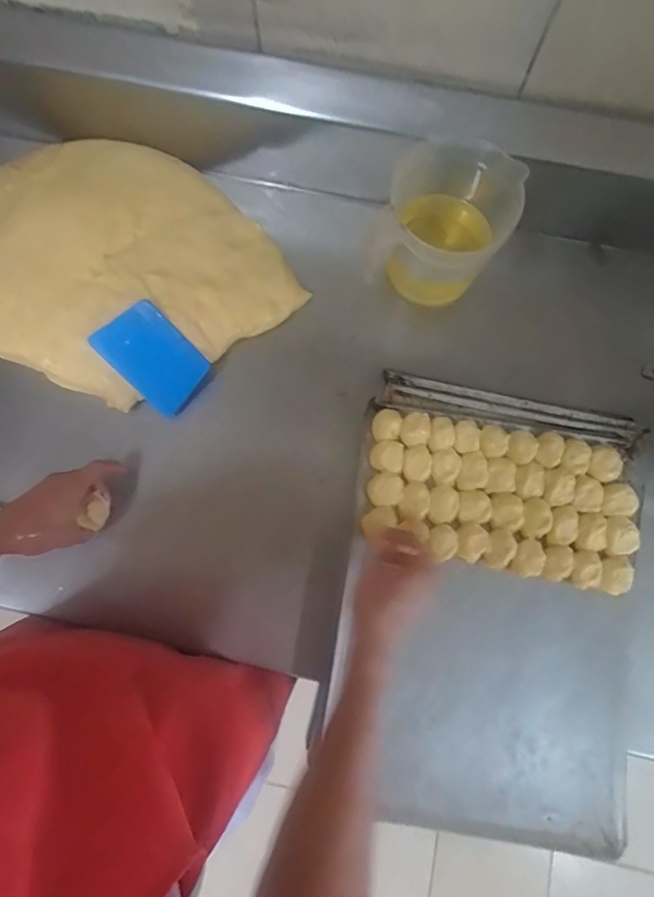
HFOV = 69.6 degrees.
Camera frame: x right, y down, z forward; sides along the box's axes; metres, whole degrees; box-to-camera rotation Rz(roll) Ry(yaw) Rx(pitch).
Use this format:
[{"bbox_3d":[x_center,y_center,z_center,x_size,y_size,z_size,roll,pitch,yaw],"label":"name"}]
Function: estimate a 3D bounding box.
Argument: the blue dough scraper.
[{"bbox_3d":[-0.218,-0.114,0.594,0.090,0.006,0.126,-43,110,1],"label":"blue dough scraper"}]

